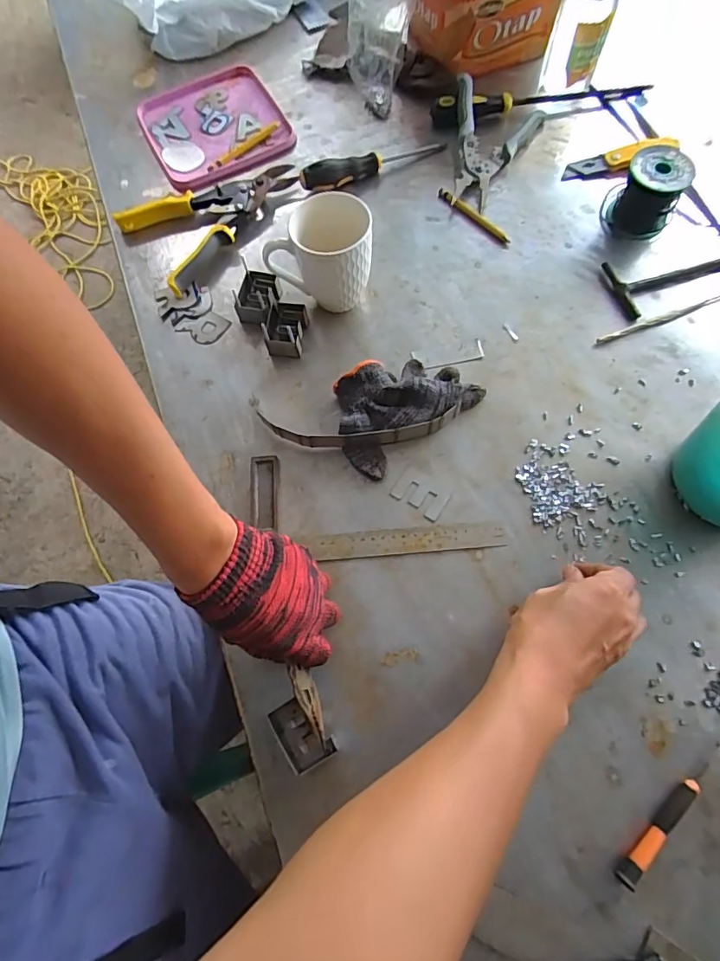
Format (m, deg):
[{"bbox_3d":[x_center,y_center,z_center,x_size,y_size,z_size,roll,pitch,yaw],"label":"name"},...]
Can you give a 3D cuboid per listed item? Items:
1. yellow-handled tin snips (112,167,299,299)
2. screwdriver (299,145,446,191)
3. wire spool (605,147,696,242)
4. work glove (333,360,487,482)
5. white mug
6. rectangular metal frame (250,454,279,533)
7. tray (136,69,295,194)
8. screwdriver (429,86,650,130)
[{"bbox_3d":[-0.181,-0.337,0.620,0.211,0.023,0.139,-38,73,-11],"label":"yellow-handled tin snips"},{"bbox_3d":[0.016,-0.417,0.636,0.195,0.032,0.036,-26,71,-7],"label":"screwdriver"},{"bbox_3d":[0.341,-0.336,0.578,0.068,0.068,0.067,-1,70,2],"label":"wire spool"},{"bbox_3d":[0.039,-0.087,0.514,0.154,0.041,0.104,-38,73,-11],"label":"work glove"},{"bbox_3d":[-0.038,-0.242,0.538,0.104,0.108,0.080,19,72,9],"label":"white mug"},{"bbox_3d":[-0.099,0.011,0.504,0.029,0.006,0.074,-3,70,1],"label":"rectangular metal frame"},{"bbox_3d":[-0.206,-0.500,0.690,0.185,0.011,0.208,-29,72,-8],"label":"tray"},{"bbox_3d":[0.249,-0.523,0.672,0.293,0.028,0.049,-11,70,-2],"label":"screwdriver"}]

